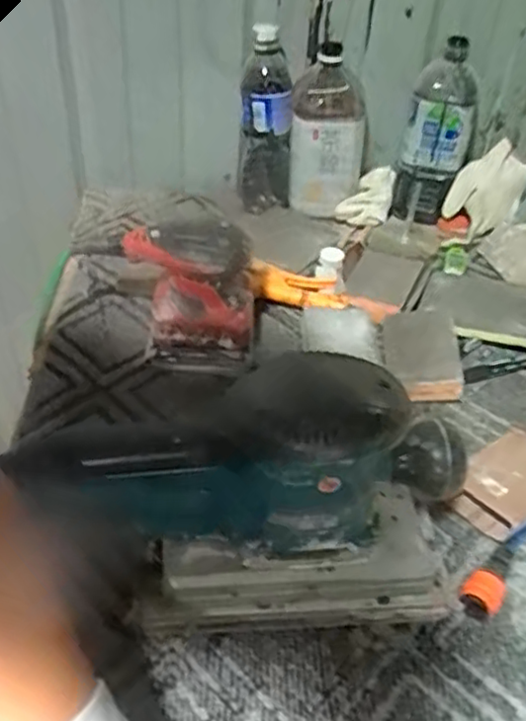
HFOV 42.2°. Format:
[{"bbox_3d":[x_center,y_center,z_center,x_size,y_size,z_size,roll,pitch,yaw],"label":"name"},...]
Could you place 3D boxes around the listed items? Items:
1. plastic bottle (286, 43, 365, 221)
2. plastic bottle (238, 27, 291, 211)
[{"bbox_3d":[0.078,-0.278,0.847,0.088,0.192,0.081,36,52,28],"label":"plastic bottle"},{"bbox_3d":[0.004,-0.284,0.840,0.054,0.212,0.055,-12,47,-18],"label":"plastic bottle"}]

